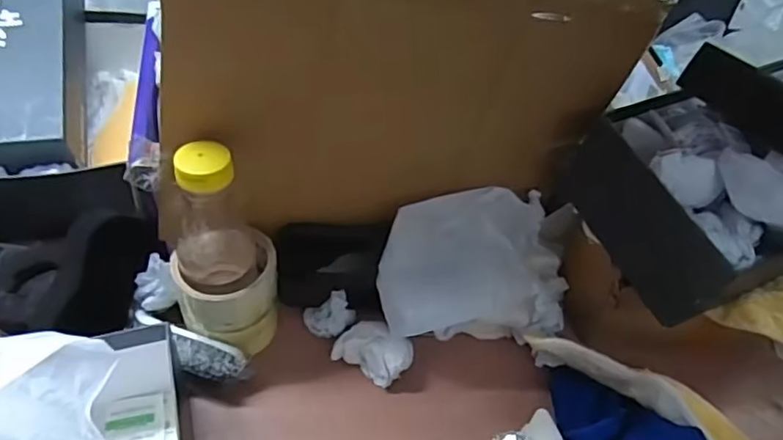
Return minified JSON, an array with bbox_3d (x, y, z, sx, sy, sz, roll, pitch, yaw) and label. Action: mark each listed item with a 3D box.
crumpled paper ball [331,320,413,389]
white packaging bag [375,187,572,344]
[{"bbox_3d":[-0.015,0.116,0.526,0.064,0.031,0.042,24,47,16],"label":"crumpled paper ball"},{"bbox_3d":[0.078,0.042,0.551,0.173,0.139,0.075,0,0,3],"label":"white packaging bag"}]

